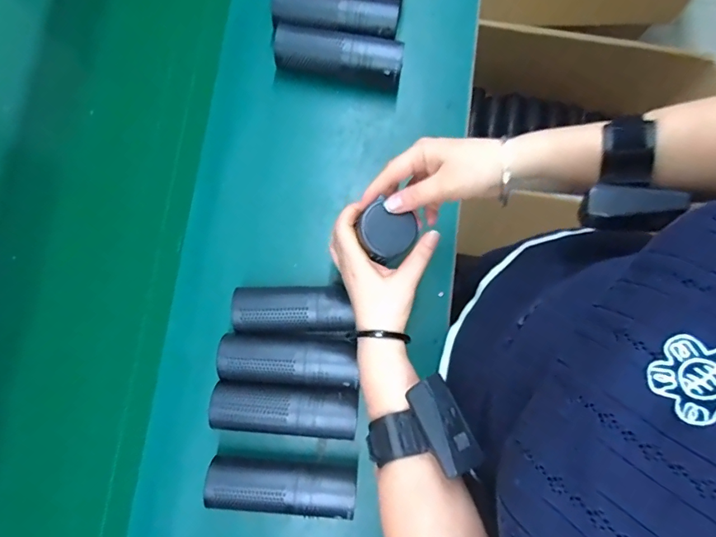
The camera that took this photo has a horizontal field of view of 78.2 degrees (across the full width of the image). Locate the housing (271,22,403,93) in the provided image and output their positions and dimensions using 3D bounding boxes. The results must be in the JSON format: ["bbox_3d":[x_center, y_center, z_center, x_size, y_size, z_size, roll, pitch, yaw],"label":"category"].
[{"bbox_3d":[-0.026,-0.276,0.583,0.167,0.052,0.054,12,80,1],"label":"housing"}]

